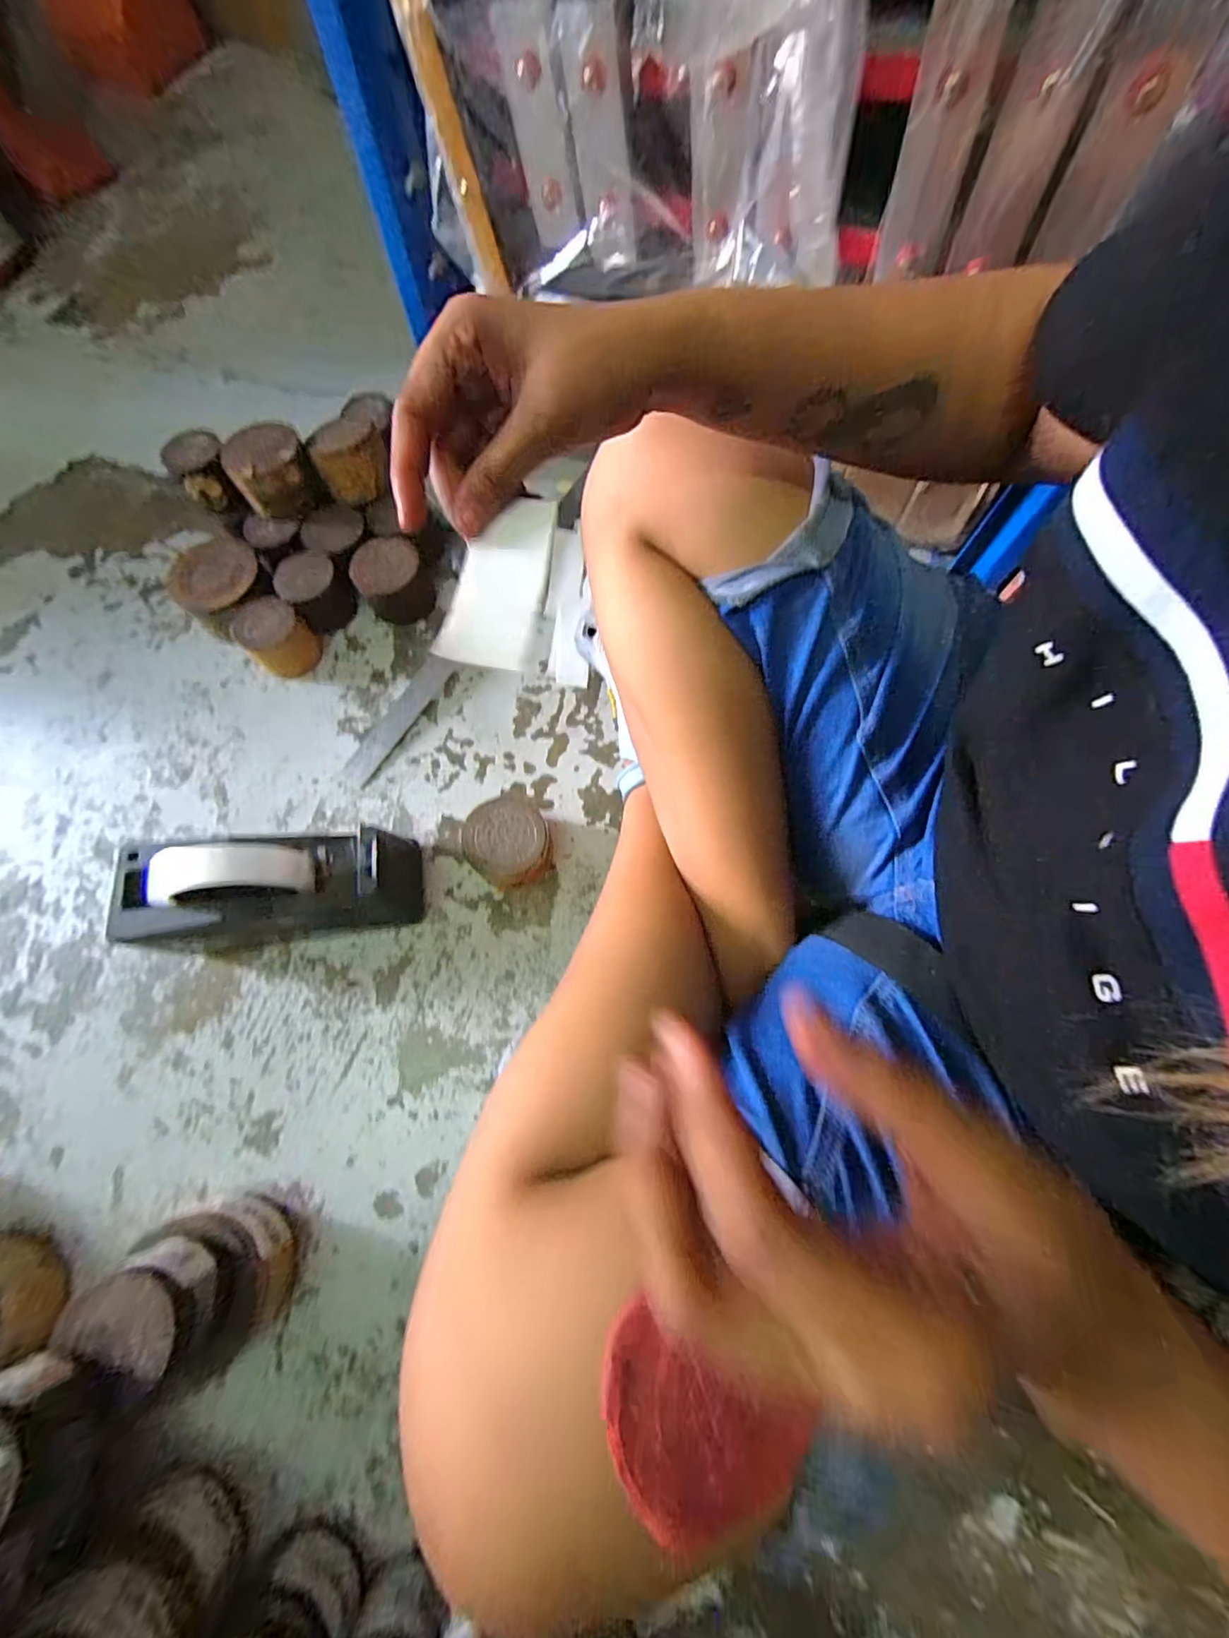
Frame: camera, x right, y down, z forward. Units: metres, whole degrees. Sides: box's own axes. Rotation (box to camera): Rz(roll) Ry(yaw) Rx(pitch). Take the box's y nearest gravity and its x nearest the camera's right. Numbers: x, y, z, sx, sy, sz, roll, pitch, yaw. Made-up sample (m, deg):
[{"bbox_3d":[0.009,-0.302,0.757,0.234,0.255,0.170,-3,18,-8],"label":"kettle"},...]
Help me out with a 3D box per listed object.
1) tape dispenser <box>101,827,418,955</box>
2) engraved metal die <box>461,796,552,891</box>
[{"bbox_3d":[-0.268,0.052,0.433,0.201,0.126,0.072,-8,72,-2],"label":"tape dispenser"},{"bbox_3d":[-0.091,0.022,0.477,0.070,0.049,0.072,0,72,1],"label":"engraved metal die"}]

